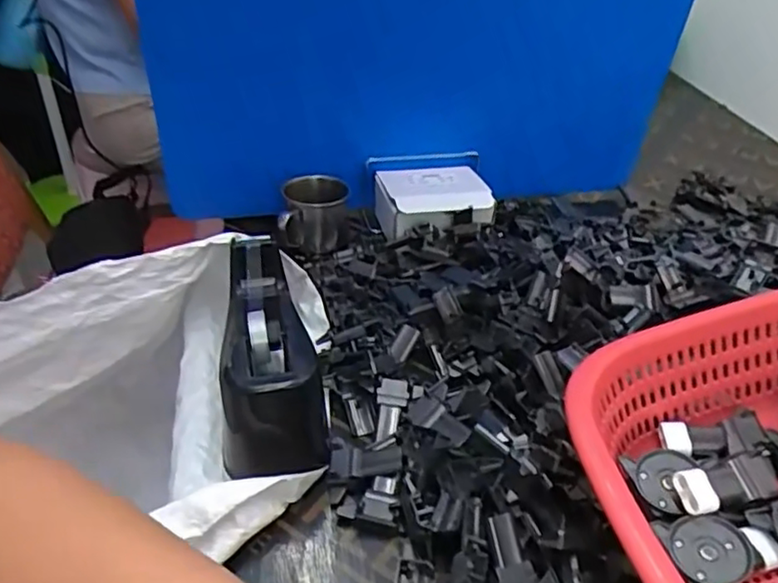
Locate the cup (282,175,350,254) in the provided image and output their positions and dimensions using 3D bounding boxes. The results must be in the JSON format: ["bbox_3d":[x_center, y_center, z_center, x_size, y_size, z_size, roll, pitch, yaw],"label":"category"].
[{"bbox_3d":[-0.083,-0.093,0.724,0.069,0.062,0.075,-3,39,-6],"label":"cup"}]

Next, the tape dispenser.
[{"bbox_3d":[-0.107,0.042,0.535,0.075,0.092,0.197,-8,39,-12],"label":"tape dispenser"}]

